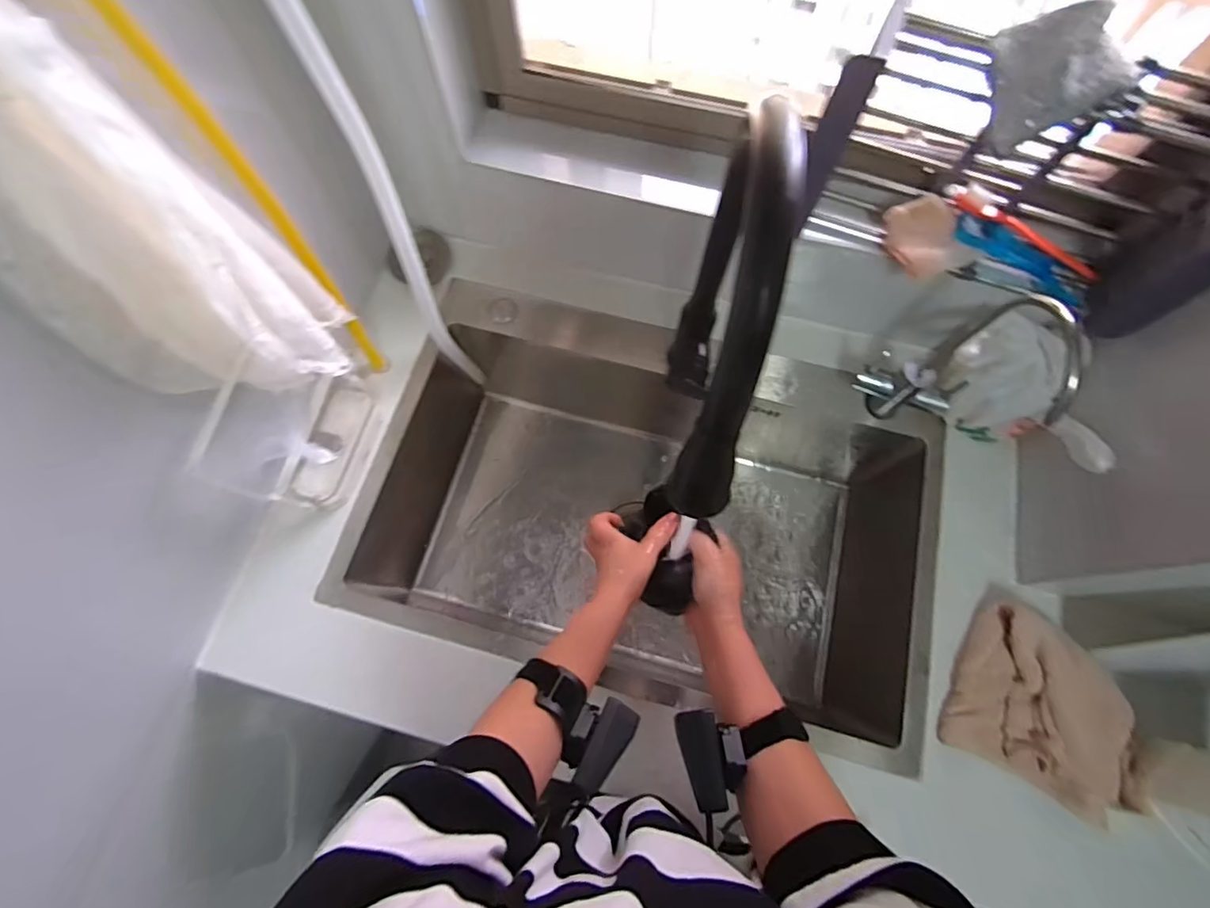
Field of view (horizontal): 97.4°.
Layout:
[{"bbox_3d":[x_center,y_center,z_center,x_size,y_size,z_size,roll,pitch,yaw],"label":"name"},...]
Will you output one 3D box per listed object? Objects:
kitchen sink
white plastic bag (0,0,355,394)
[{"bbox_3d":[0.057,0.063,0.721,0.637,0.247,0.451,15,72,4],"label":"kitchen sink"},{"bbox_3d":[-0.314,-0.138,0.366,0.121,0.351,0.089,-26,74,-9],"label":"white plastic bag"}]

